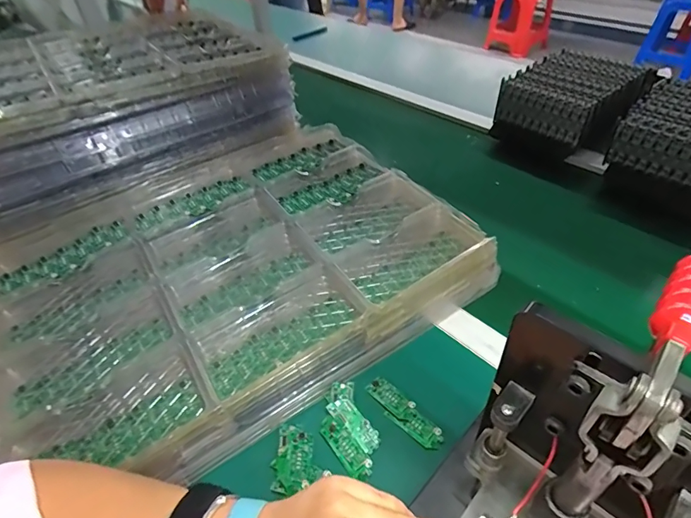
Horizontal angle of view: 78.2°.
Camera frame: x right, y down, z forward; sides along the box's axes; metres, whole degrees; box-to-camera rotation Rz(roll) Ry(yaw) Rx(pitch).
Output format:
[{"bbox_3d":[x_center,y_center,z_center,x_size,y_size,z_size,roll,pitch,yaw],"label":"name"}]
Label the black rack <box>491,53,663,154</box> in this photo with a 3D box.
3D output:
[{"bbox_3d":[0.416,-0.289,0.785,0.217,0.103,0.182,-34,50,-27],"label":"black rack"}]

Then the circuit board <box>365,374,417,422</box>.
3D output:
[{"bbox_3d":[0.048,0.143,0.436,0.023,0.006,0.057,-37,44,-24],"label":"circuit board"}]

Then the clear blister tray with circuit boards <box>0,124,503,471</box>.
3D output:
[{"bbox_3d":[-0.151,0.006,0.543,0.559,0.054,0.429,-25,47,-20],"label":"clear blister tray with circuit boards"}]

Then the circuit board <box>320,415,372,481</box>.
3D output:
[{"bbox_3d":[-0.001,0.176,0.401,0.022,0.009,0.066,-28,48,-23],"label":"circuit board"}]

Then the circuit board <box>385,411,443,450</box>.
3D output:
[{"bbox_3d":[0.068,0.162,0.417,0.057,0.011,0.023,33,55,33],"label":"circuit board"}]

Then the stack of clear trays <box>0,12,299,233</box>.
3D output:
[{"bbox_3d":[-0.438,-0.294,0.777,0.533,0.141,0.432,-32,49,-26],"label":"stack of clear trays"}]

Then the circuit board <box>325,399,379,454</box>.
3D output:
[{"bbox_3d":[0.009,0.160,0.415,0.023,0.012,0.059,-35,51,-28],"label":"circuit board"}]

